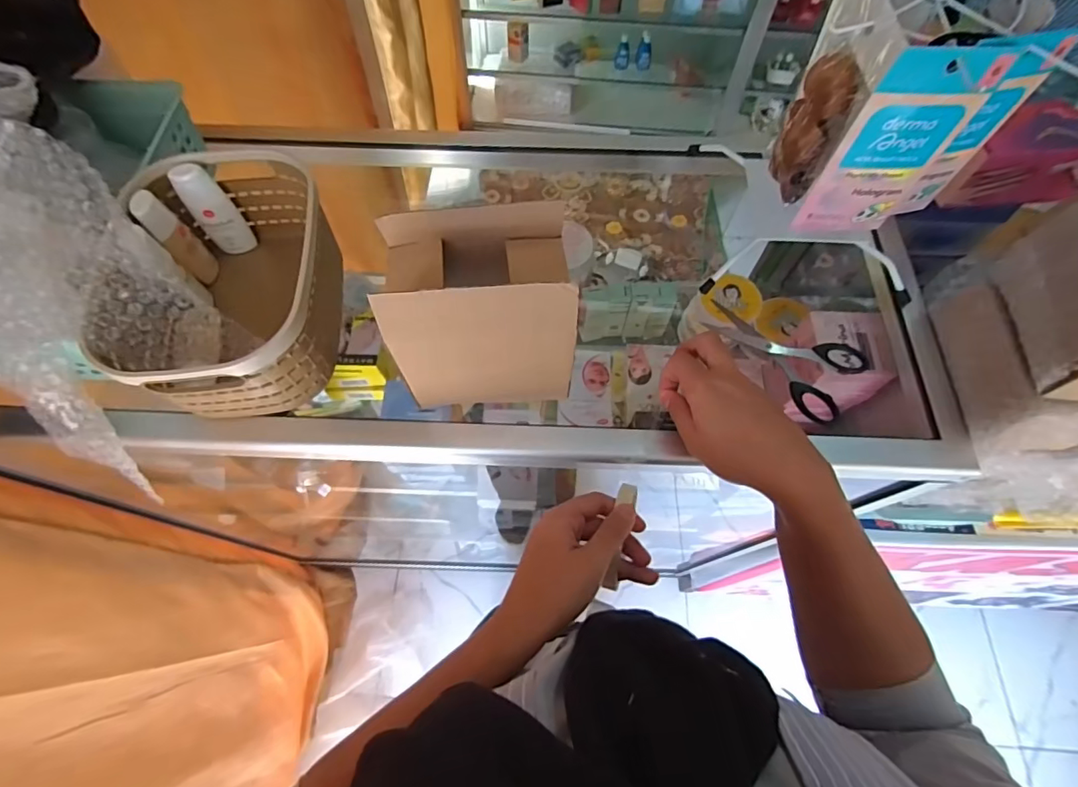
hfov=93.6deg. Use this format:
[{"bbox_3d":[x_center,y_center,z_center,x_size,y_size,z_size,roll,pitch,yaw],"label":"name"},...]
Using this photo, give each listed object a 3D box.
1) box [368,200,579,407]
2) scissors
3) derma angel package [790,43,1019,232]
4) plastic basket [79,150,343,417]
[{"bbox_3d":[-0.042,-0.064,0.391,0.124,0.144,0.091,-3,64,-2],"label":"box"},{"bbox_3d":[0.223,-0.038,0.476,0.142,0.018,0.082,36,69,16],"label":"scissors"},{"bbox_3d":[0.253,-0.172,0.363,0.078,0.139,0.007,-1,62,0],"label":"derma angel package"},{"bbox_3d":[-0.258,-0.096,0.435,0.152,0.102,0.214,-7,64,-4],"label":"plastic basket"}]

